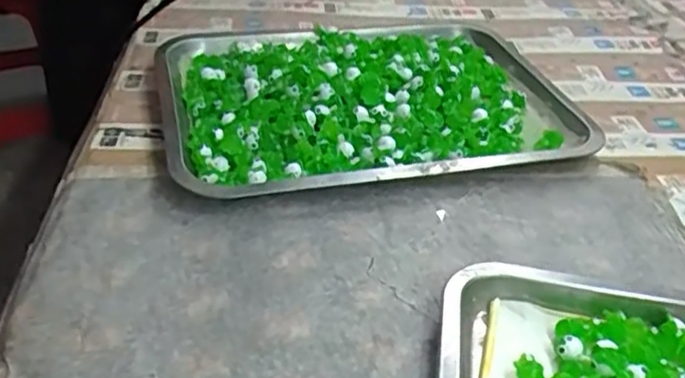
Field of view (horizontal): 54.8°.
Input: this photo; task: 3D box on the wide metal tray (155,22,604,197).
[{"bbox_3d":[0.021,-0.093,0.597,0.361,0.034,0.274,-5,38,-12],"label":"wide metal tray"}]

